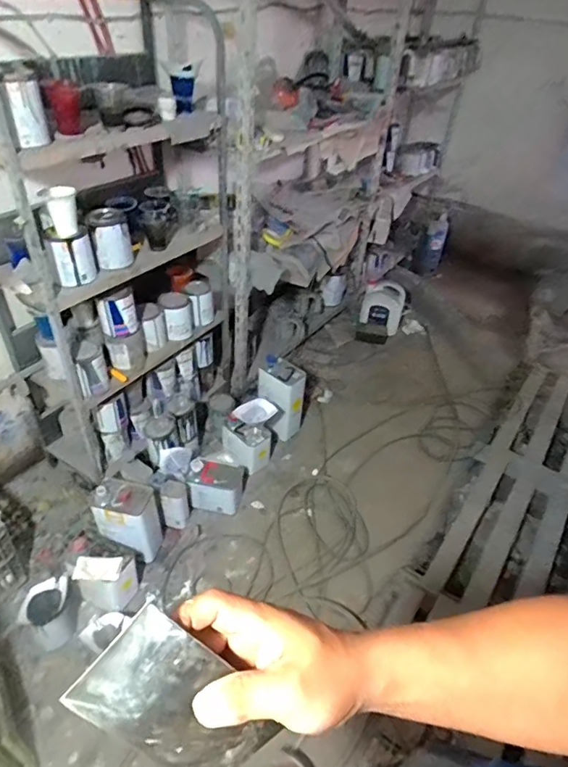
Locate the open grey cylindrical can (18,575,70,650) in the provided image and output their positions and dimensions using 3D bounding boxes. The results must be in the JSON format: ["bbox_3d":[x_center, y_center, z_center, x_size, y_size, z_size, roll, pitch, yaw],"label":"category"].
[{"bbox_3d":[-0.623,0.613,1.307,0.120,0.145,0.110,-20,45,-27],"label":"open grey cylindrical can"}]

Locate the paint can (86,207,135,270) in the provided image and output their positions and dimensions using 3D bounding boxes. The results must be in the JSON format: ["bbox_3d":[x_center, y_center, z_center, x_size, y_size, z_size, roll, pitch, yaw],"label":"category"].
[{"bbox_3d":[-0.473,-0.392,1.330,0.111,0.133,0.096,-9,41,-16],"label":"paint can"}]

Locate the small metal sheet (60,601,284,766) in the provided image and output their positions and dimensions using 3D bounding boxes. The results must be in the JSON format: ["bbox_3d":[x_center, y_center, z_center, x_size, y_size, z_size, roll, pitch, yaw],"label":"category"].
[{"bbox_3d":[-0.060,0.190,0.289,0.072,0.128,0.004,-41,22,-1],"label":"small metal sheet"}]

